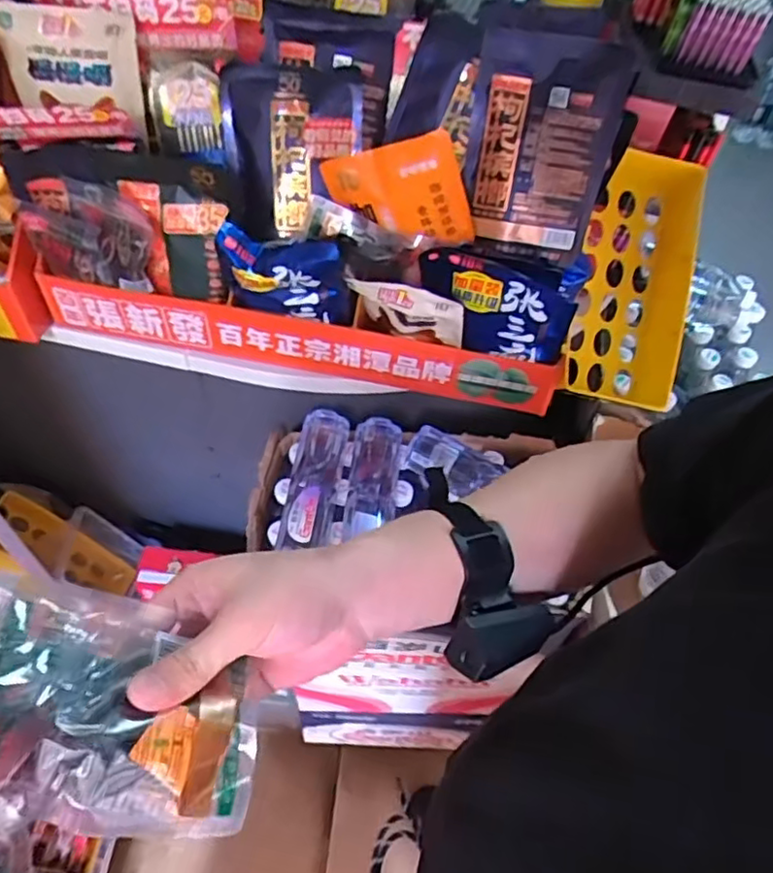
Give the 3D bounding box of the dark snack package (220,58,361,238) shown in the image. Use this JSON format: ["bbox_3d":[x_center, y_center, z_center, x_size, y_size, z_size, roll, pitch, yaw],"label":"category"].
[{"bbox_3d":[-0.103,-0.307,0.690,0.140,0.167,0.024,5,20,0],"label":"dark snack package"}]

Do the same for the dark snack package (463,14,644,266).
[{"bbox_3d":[0.163,-0.315,0.682,0.154,0.213,0.045,15,19,1],"label":"dark snack package"}]

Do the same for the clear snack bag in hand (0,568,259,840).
[{"bbox_3d":[-0.138,0.124,0.298,0.159,0.025,0.108,17,47,-30],"label":"clear snack bag in hand"}]

